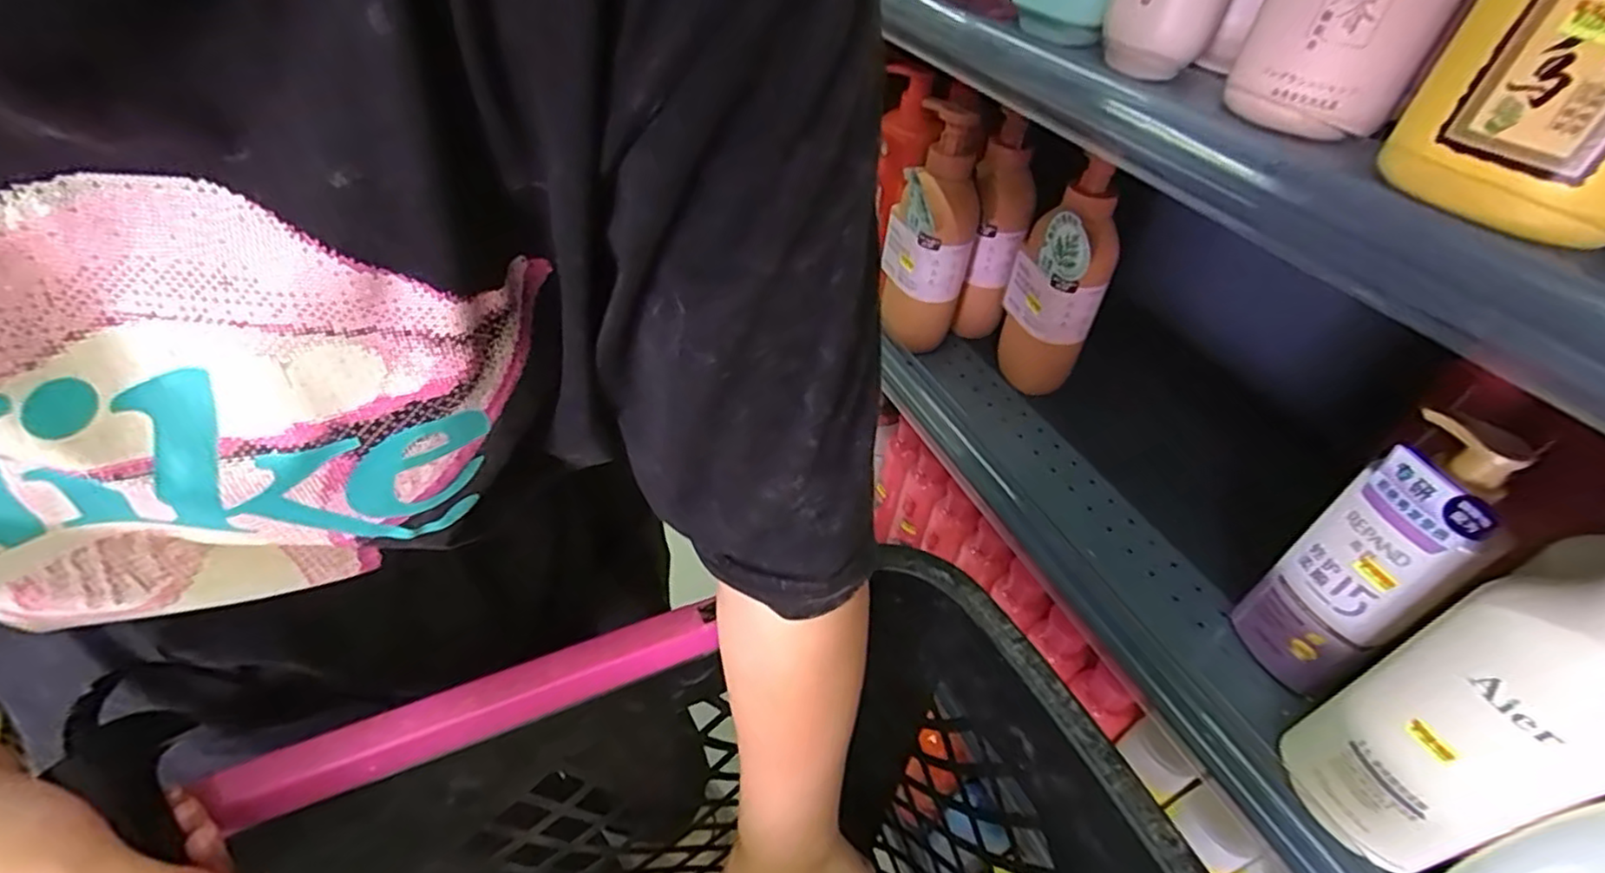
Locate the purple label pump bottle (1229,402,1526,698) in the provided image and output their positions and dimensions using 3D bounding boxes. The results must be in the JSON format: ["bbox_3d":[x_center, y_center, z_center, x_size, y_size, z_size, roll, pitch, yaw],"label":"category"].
[{"bbox_3d":[0.360,0.086,0.442,0.049,0.228,0.069,-25,53,-22],"label":"purple label pump bottle"}]

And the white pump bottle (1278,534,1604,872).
[{"bbox_3d":[0.351,0.137,0.341,0.056,0.246,0.090,-17,50,-17],"label":"white pump bottle"}]

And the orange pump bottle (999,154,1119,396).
[{"bbox_3d":[0.242,-0.134,0.660,0.083,0.209,0.071,13,49,10],"label":"orange pump bottle"}]

